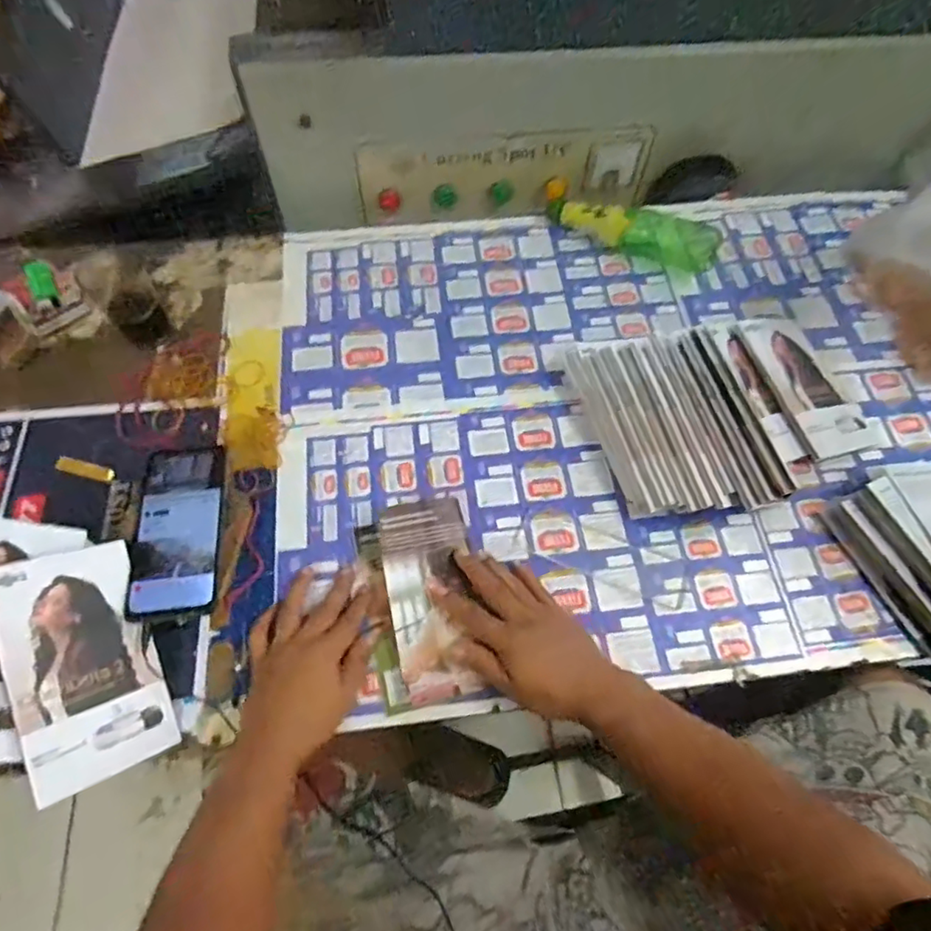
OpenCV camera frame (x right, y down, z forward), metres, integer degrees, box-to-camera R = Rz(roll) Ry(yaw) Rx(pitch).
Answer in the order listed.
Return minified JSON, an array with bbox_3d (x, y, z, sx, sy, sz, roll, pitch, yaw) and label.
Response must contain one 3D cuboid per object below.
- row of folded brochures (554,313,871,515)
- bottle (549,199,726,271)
[{"bbox_3d":[0.287,-0.069,0.608,0.298,0.095,0.221,-16,65,-9],"label":"row of folded brochures"},{"bbox_3d":[0.212,-0.298,0.746,0.215,0.049,0.055,15,64,6],"label":"bottle"}]

